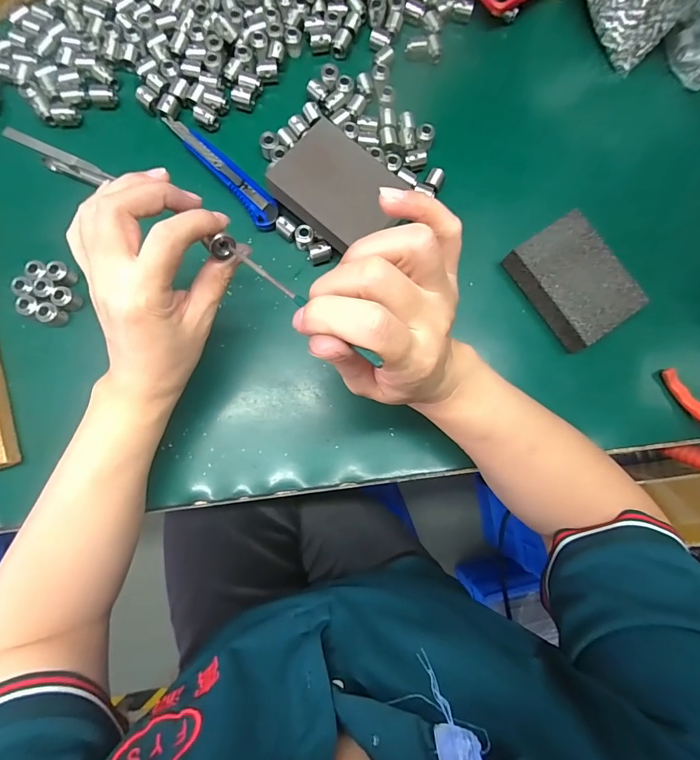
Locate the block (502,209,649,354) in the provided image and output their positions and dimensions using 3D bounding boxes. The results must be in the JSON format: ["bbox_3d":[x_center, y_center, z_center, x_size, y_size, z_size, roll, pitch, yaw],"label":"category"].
[{"bbox_3d":[0.189,-0.084,0.339,0.069,0.025,0.097,-35,86,-7],"label":"block"}]

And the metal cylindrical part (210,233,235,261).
[{"bbox_3d":[-0.076,-0.079,0.235,0.015,0.010,0.012,21,77,-41],"label":"metal cylindrical part"}]

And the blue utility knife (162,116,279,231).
[{"bbox_3d":[-0.109,-0.184,0.347,0.024,0.007,0.135,-41,86,-7],"label":"blue utility knife"}]

